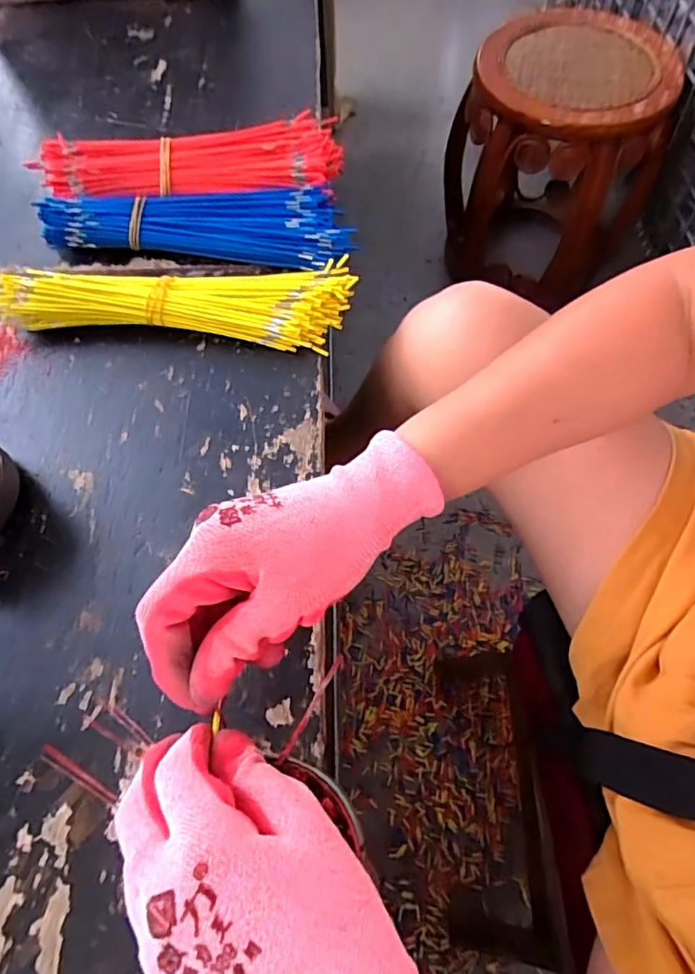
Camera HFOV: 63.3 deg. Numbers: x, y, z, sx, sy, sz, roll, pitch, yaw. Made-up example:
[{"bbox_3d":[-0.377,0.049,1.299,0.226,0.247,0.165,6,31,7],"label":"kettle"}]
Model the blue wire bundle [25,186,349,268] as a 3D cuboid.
[{"bbox_3d":[-0.124,-0.225,0.473,0.251,0.031,0.072,5,64,4],"label":"blue wire bundle"}]

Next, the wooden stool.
[{"bbox_3d":[0.377,-0.574,1.061,0.324,0.408,0.294,-27,66,-11],"label":"wooden stool"}]

